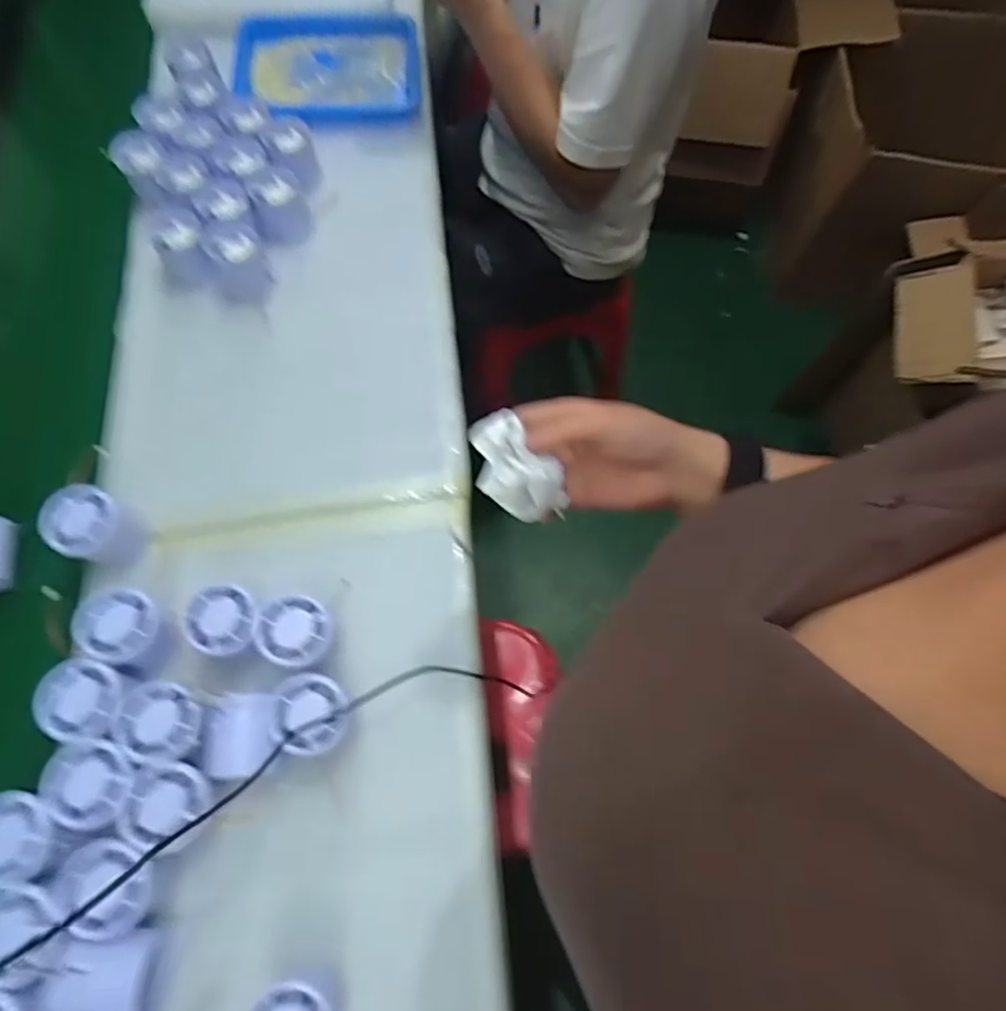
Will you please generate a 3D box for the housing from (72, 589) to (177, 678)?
[{"bbox_3d":[-0.295,0.098,0.507,0.055,0.055,0.053,1,68,-1],"label":"housing"}]

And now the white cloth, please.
[{"bbox_3d":[0.009,-0.018,0.359,0.055,0.039,0.039,35,72,12],"label":"white cloth"}]

